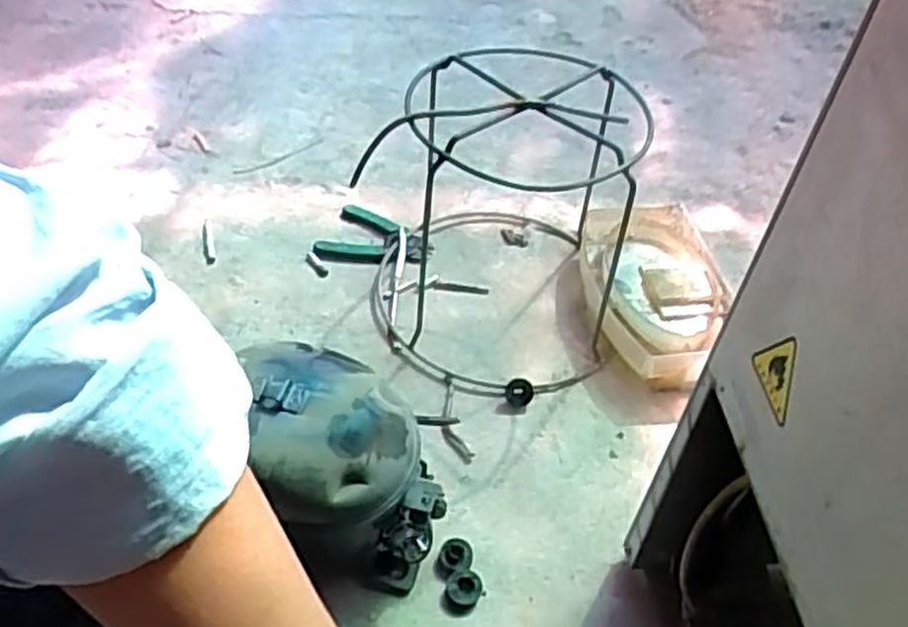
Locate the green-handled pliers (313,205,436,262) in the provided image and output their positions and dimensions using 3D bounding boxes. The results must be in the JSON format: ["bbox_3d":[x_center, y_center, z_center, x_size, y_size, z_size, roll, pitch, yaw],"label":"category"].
[{"bbox_3d":[-0.092,-0.098,0.969,0.138,0.014,0.106,7,45,3],"label":"green-handled pliers"}]

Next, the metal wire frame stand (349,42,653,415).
[{"bbox_3d":[0.051,-0.110,0.822,0.247,0.251,0.311,9,45,5],"label":"metal wire frame stand"}]

